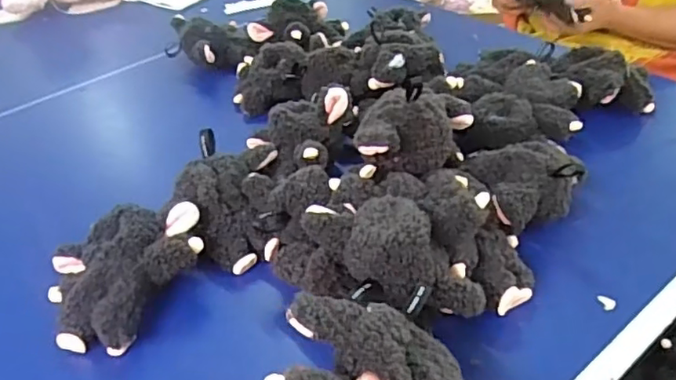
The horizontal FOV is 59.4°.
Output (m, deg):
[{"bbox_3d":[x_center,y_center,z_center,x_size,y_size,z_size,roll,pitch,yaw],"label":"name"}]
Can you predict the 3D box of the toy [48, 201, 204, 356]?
[{"bbox_3d":[-0.176,0.072,0.490,0.132,0.062,0.116,-11,37,-7],"label":"toy"}]

